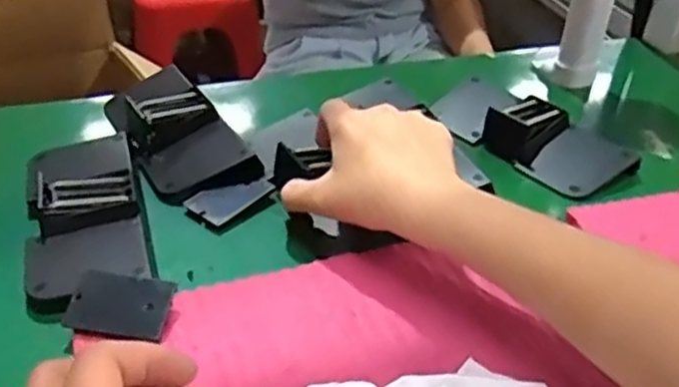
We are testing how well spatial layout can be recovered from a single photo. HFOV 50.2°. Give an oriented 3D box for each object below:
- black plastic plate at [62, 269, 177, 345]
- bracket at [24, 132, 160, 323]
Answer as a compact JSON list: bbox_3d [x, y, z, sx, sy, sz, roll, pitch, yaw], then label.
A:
[{"bbox_3d":[-0.122,0.062,0.404,0.055,0.004,0.038,6,52,7],"label":"black plastic plate"},{"bbox_3d":[-0.163,0.017,0.463,0.072,0.027,0.143,-10,38,-18],"label":"bracket"}]

